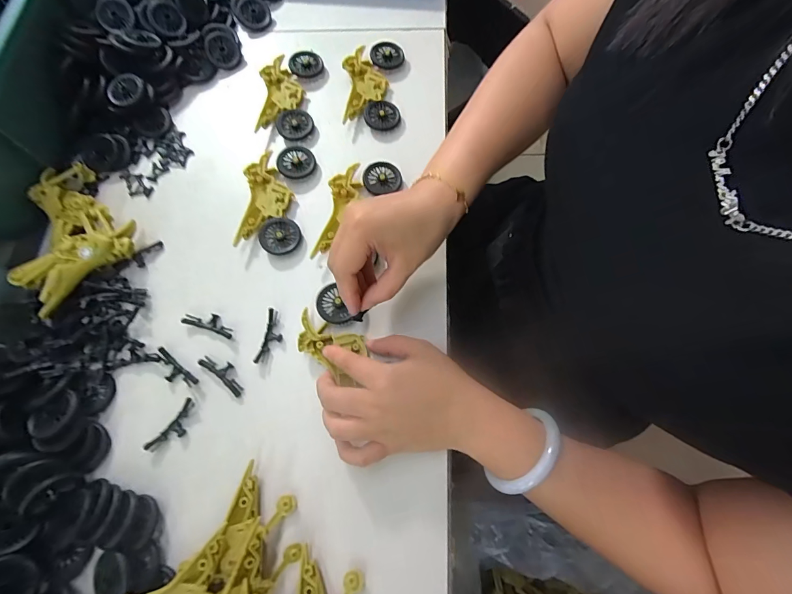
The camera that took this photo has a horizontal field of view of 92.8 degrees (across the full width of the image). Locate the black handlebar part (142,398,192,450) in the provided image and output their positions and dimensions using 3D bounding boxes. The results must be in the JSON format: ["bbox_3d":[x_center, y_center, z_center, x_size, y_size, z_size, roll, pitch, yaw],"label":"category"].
[{"bbox_3d":[-0.180,0.107,0.306,0.017,0.005,0.048,37,75,12],"label":"black handlebar part"}]

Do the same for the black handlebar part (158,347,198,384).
[{"bbox_3d":[-0.191,0.063,0.322,0.048,0.004,0.017,37,75,12],"label":"black handlebar part"}]

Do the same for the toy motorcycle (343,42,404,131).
[{"bbox_3d":[-0.026,-0.236,0.423,0.063,0.018,0.118,3,71,1],"label":"toy motorcycle"}]

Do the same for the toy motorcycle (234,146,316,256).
[{"bbox_3d":[-0.120,-0.099,0.376,0.061,0.013,0.118,6,71,2],"label":"toy motorcycle"}]

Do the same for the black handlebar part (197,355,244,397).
[{"bbox_3d":[-0.147,0.063,0.320,0.047,0.004,0.017,35,74,12],"label":"black handlebar part"}]

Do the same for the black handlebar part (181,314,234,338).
[{"bbox_3d":[-0.166,0.022,0.336,0.046,0.004,0.016,17,72,6],"label":"black handlebar part"}]

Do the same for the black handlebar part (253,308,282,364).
[{"bbox_3d":[-0.109,0.035,0.330,0.018,0.004,0.049,10,71,4],"label":"black handlebar part"}]

